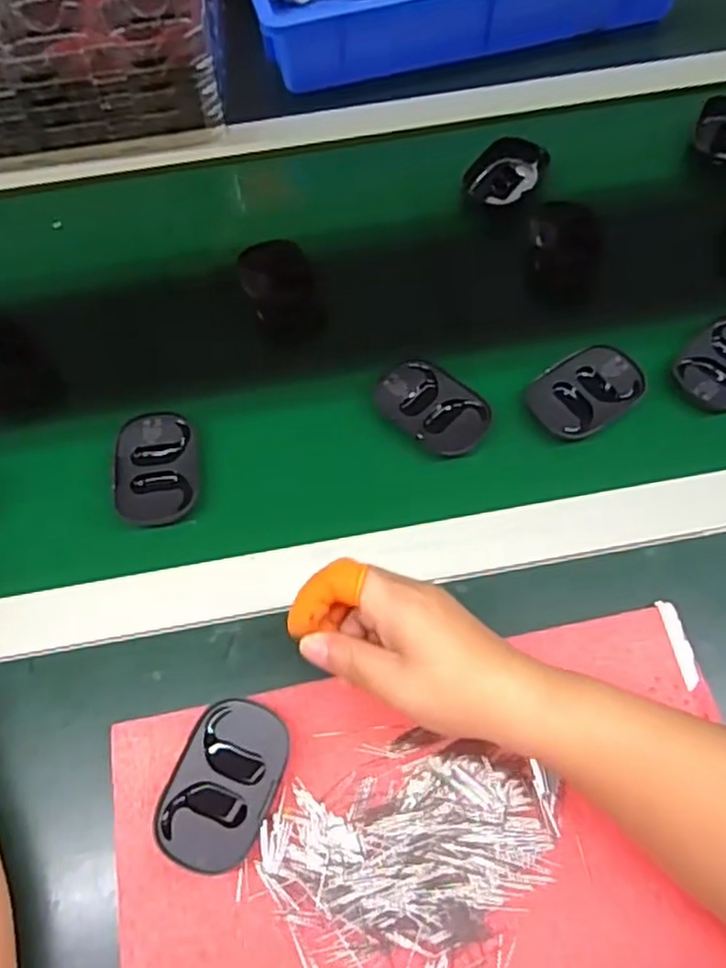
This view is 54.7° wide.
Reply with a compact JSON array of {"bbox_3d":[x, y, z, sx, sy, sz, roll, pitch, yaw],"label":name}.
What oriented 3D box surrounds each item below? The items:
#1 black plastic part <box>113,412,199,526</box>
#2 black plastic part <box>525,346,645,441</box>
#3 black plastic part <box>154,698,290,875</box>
[{"bbox_3d":[-0.147,-0.010,0.504,0.057,0.017,0.087,-8,63,-2],"label":"black plastic part"},{"bbox_3d":[0.163,-0.069,0.517,0.084,0.009,0.058,-33,67,-14],"label":"black plastic part"},{"bbox_3d":[-0.077,0.167,0.392,0.057,0.013,0.086,16,65,10],"label":"black plastic part"}]

